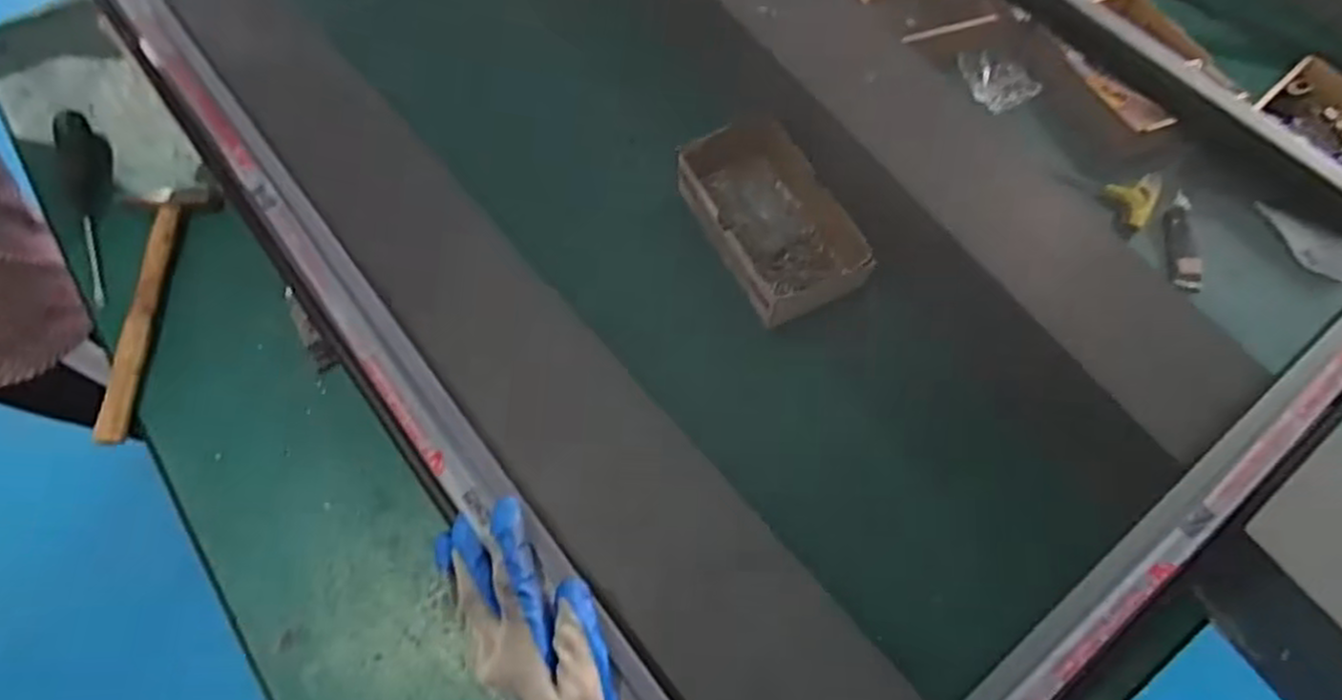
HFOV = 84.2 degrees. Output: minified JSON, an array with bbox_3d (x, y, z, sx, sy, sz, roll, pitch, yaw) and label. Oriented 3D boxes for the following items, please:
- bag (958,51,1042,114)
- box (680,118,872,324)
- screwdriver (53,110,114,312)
[{"bbox_3d":[0.347,-0.291,0.789,0.062,0.015,0.083,-16,66,-6],"label":"bag"},{"bbox_3d":[0.092,-0.122,0.699,0.113,0.047,0.200,-27,68,-11],"label":"box"},{"bbox_3d":[-0.585,-0.148,0.740,0.032,0.032,0.234,-22,67,-9],"label":"screwdriver"}]

